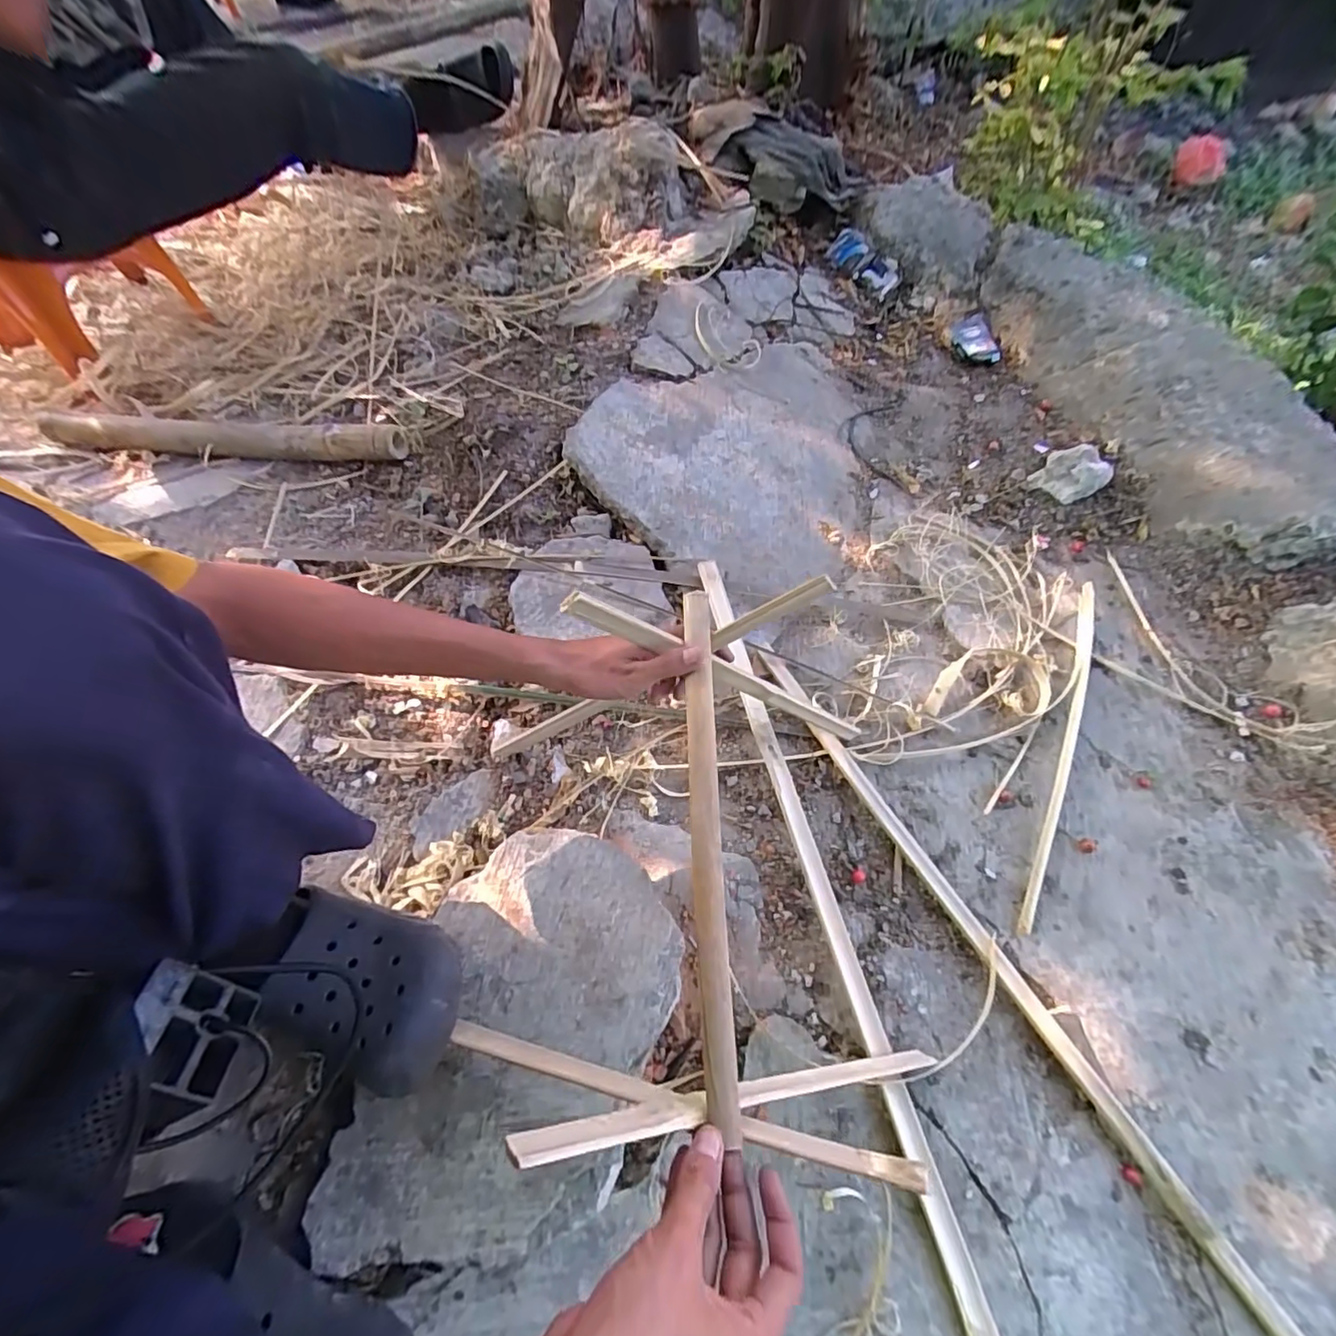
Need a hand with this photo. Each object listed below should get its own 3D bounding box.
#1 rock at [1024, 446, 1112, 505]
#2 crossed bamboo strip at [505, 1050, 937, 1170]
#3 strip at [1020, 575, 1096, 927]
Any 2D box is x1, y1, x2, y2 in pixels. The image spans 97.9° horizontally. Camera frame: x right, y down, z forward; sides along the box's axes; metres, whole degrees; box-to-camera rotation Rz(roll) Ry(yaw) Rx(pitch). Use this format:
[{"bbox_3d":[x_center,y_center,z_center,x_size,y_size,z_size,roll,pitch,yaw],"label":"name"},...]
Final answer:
[{"bbox_3d":[0.639,-0.305,0.923,0.113,0.046,0.094,-39,69,-22],"label":"rock"},{"bbox_3d":[0.076,0.306,0.421,0.397,0.025,0.014,18,53,-35],"label":"crossed bamboo strip"},{"bbox_3d":[0.493,0.085,0.713,0.031,0.018,0.489,24,62,10],"label":"strip"}]

